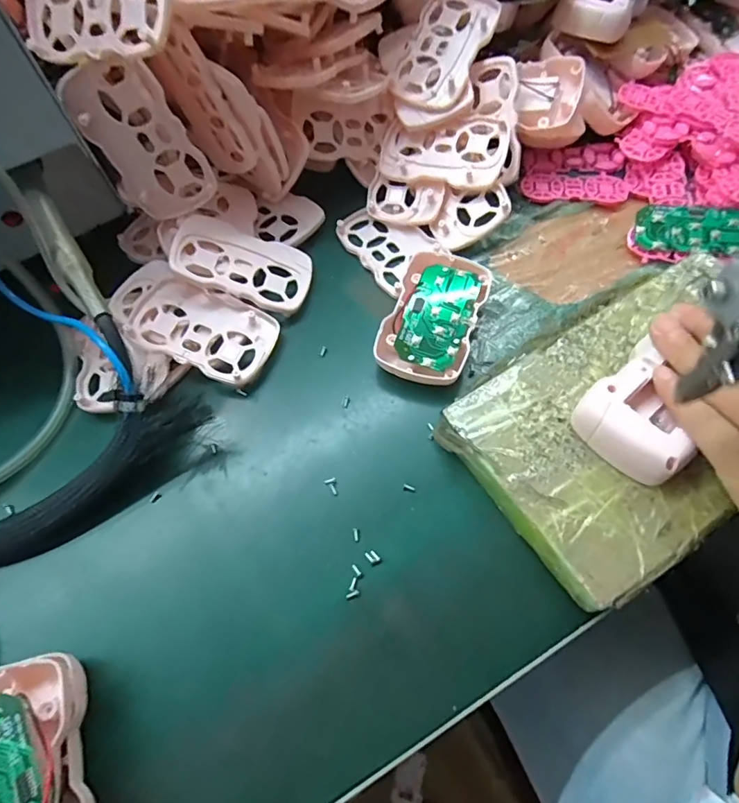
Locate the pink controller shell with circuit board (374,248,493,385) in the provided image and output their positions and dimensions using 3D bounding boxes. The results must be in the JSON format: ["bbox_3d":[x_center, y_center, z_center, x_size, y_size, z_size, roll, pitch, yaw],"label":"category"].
[{"bbox_3d":[0.042,-0.056,0.305,0.053,0.021,0.105,18,65,11],"label":"pink controller shell with circuit board"}]

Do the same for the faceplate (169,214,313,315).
[{"bbox_3d":[-0.083,-0.092,0.317,0.088,0.004,0.054,19,63,-13],"label":"faceplate"}]

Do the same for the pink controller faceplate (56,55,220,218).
[{"bbox_3d":[-0.136,-0.153,0.286,0.056,0.088,0.009,-20,45,9],"label":"pink controller faceplate"}]

